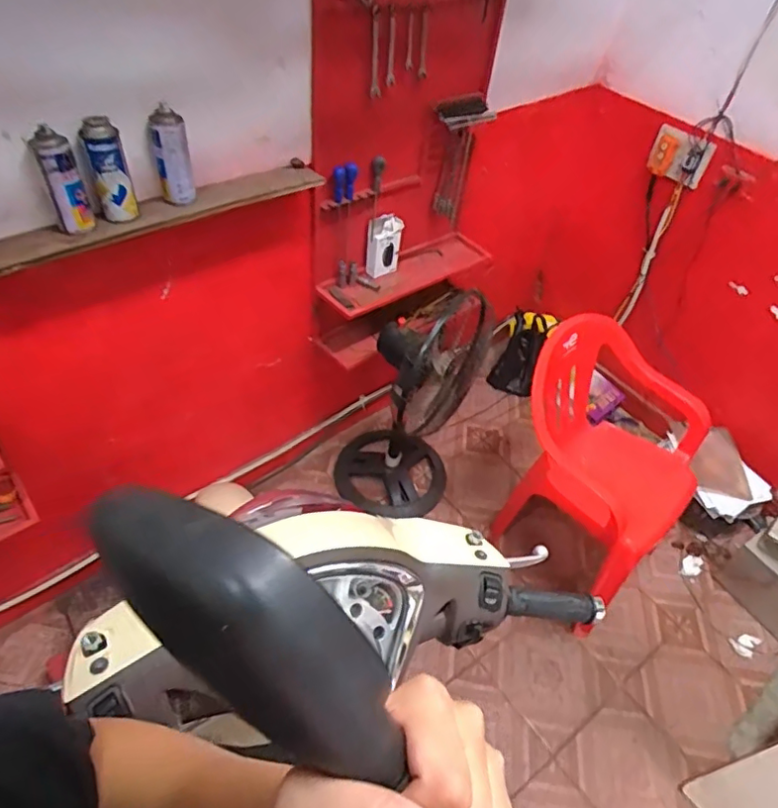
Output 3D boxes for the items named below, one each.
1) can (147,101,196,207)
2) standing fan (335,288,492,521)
[{"bbox_3d":[-0.410,-0.464,1.073,0.063,0.186,0.050,-12,50,-17],"label":"can"},{"bbox_3d":[0.069,0.045,1.746,0.389,0.810,0.400,3,47,-4],"label":"standing fan"}]

